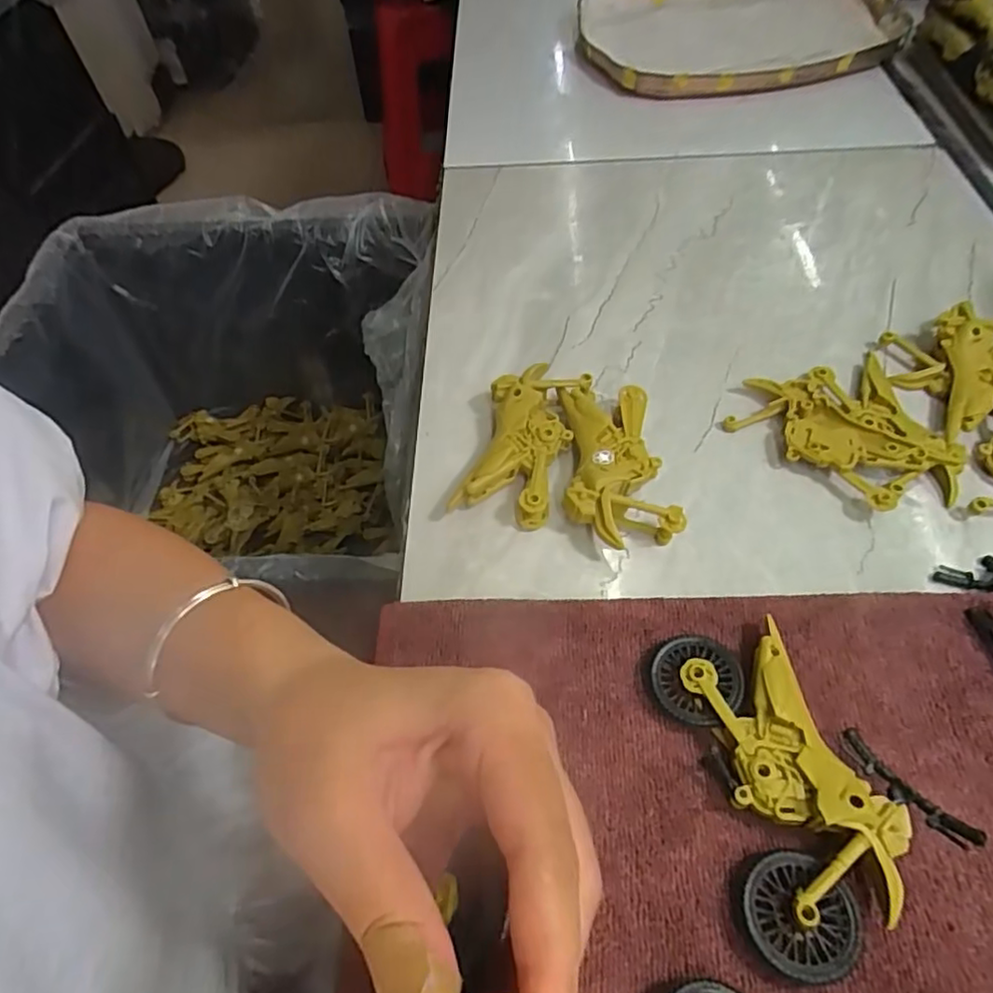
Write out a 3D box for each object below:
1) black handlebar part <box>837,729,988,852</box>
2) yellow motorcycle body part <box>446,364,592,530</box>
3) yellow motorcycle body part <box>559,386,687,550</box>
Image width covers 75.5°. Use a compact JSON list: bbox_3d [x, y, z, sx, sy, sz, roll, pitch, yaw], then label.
[{"bbox_3d":[0.146,0.105,0.231,0.009,0.008,0.051,-29,37,-14],"label":"black handlebar part"},{"bbox_3d":[0.014,-0.030,0.340,0.047,0.026,0.092,13,57,14],"label":"yellow motorcycle body part"},{"bbox_3d":[0.058,-0.017,0.329,0.051,0.027,0.093,-8,55,0],"label":"yellow motorcycle body part"}]

